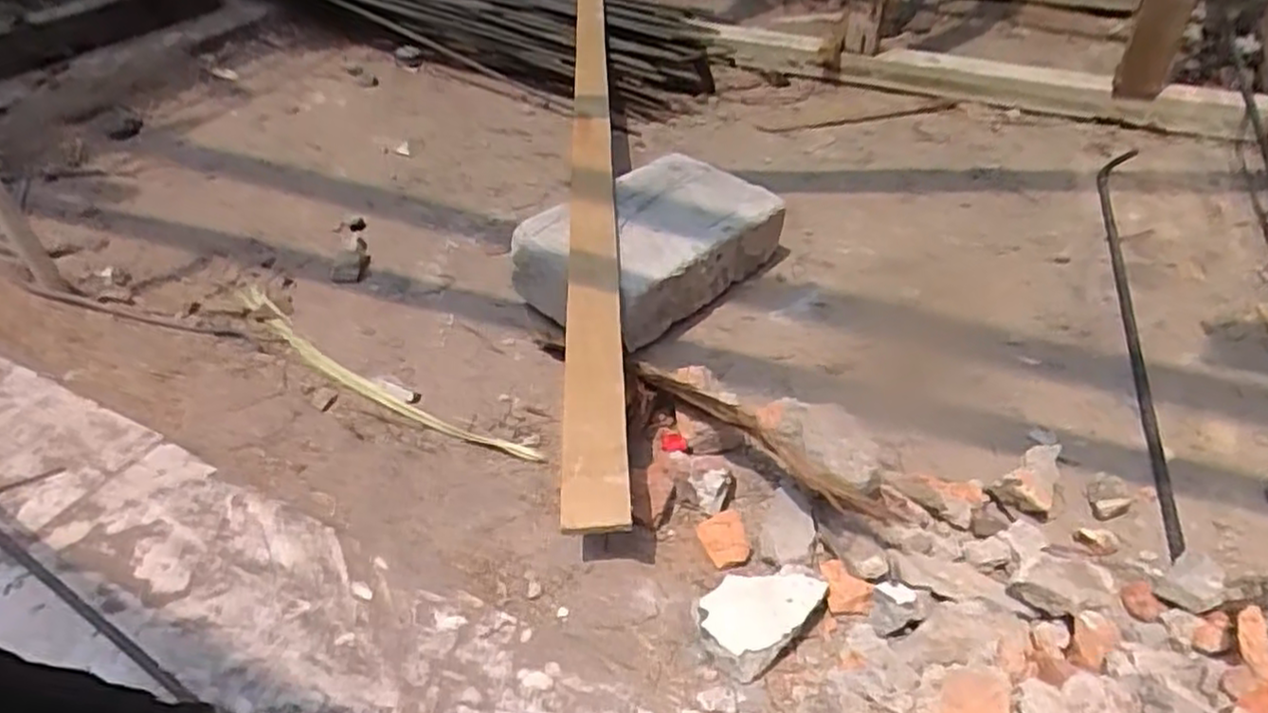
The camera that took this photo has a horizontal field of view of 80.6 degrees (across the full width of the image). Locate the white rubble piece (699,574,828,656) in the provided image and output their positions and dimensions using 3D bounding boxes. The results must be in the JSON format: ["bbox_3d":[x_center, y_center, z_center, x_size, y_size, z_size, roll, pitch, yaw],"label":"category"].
[{"bbox_3d":[0.098,0.203,0.594,0.064,0.046,0.099,28,48,31],"label":"white rubble piece"}]

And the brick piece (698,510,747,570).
[{"bbox_3d":[0.081,0.165,0.681,0.042,0.017,0.047,-25,52,-7],"label":"brick piece"}]

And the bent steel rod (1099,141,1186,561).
[{"bbox_3d":[0.629,-0.084,0.935,0.052,0.068,0.794,14,44,17],"label":"bent steel rod"}]

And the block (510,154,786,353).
[{"bbox_3d":[0.027,-0.155,0.987,0.204,0.095,0.328,29,48,31],"label":"block"}]

